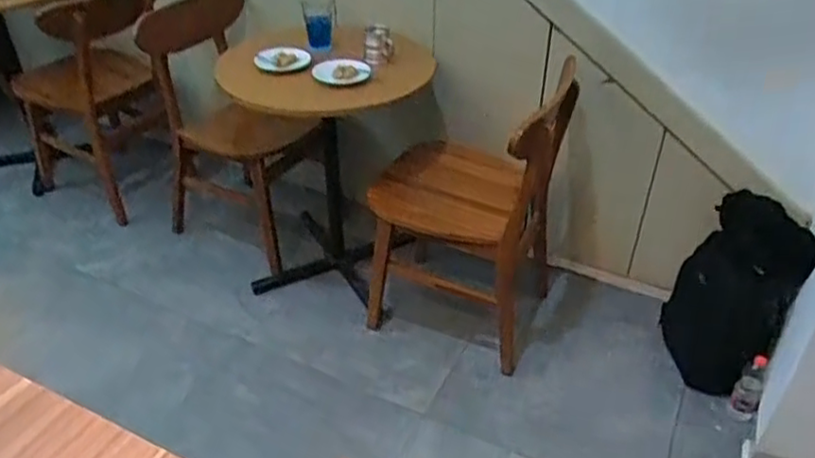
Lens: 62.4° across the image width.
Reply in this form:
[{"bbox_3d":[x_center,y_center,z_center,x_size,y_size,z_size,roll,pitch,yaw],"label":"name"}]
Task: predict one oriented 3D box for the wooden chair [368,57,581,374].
[{"bbox_3d":[0.164,-0.093,1.945,0.514,0.745,0.566,8,37,10],"label":"wooden chair"}]

